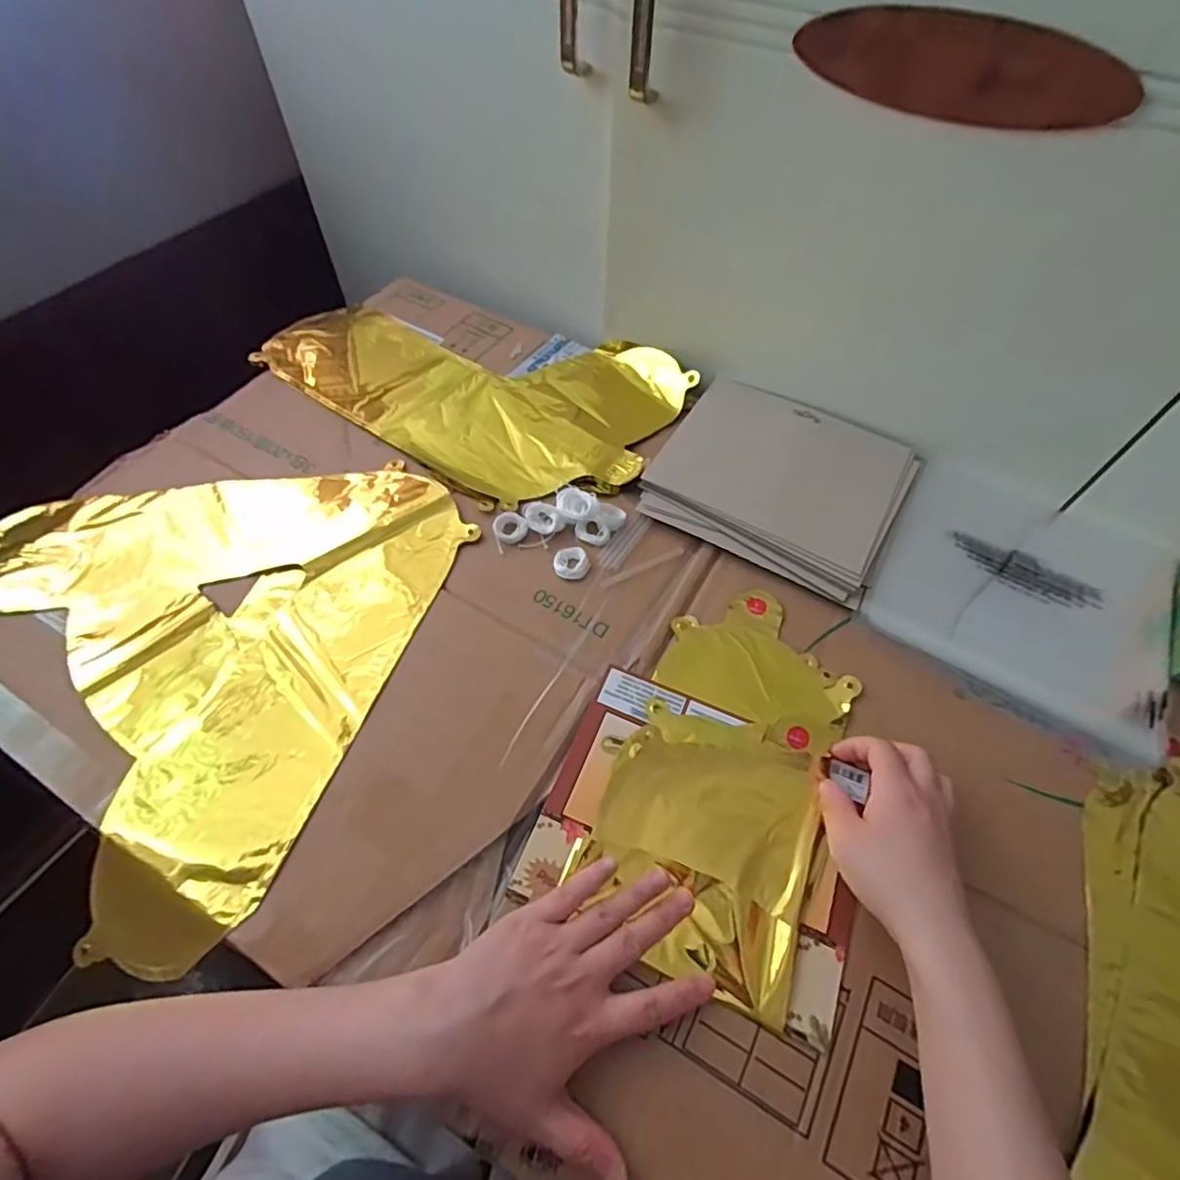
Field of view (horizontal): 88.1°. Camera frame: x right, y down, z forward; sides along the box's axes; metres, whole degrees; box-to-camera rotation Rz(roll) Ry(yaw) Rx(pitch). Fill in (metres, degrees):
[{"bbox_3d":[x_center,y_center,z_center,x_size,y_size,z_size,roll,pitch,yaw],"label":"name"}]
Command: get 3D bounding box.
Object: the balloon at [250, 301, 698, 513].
[{"bbox_3d":[-0.126,-0.210,0.608,0.408,0.026,0.240,24,60,13],"label":"balloon"}]

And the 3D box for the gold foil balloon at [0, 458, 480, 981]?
[{"bbox_3d":[-0.314,0.018,0.446,0.354,0.008,0.357,18,58,10],"label":"gold foil balloon"}]

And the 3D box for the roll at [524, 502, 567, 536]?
[{"bbox_3d":[-0.038,-0.059,0.503,0.029,0.008,0.033,-29,63,-19],"label":"roll"}]

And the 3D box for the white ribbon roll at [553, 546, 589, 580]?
[{"bbox_3d":[-0.015,-0.022,0.483,0.026,0.006,0.028,1,57,-1],"label":"white ribbon roll"}]

